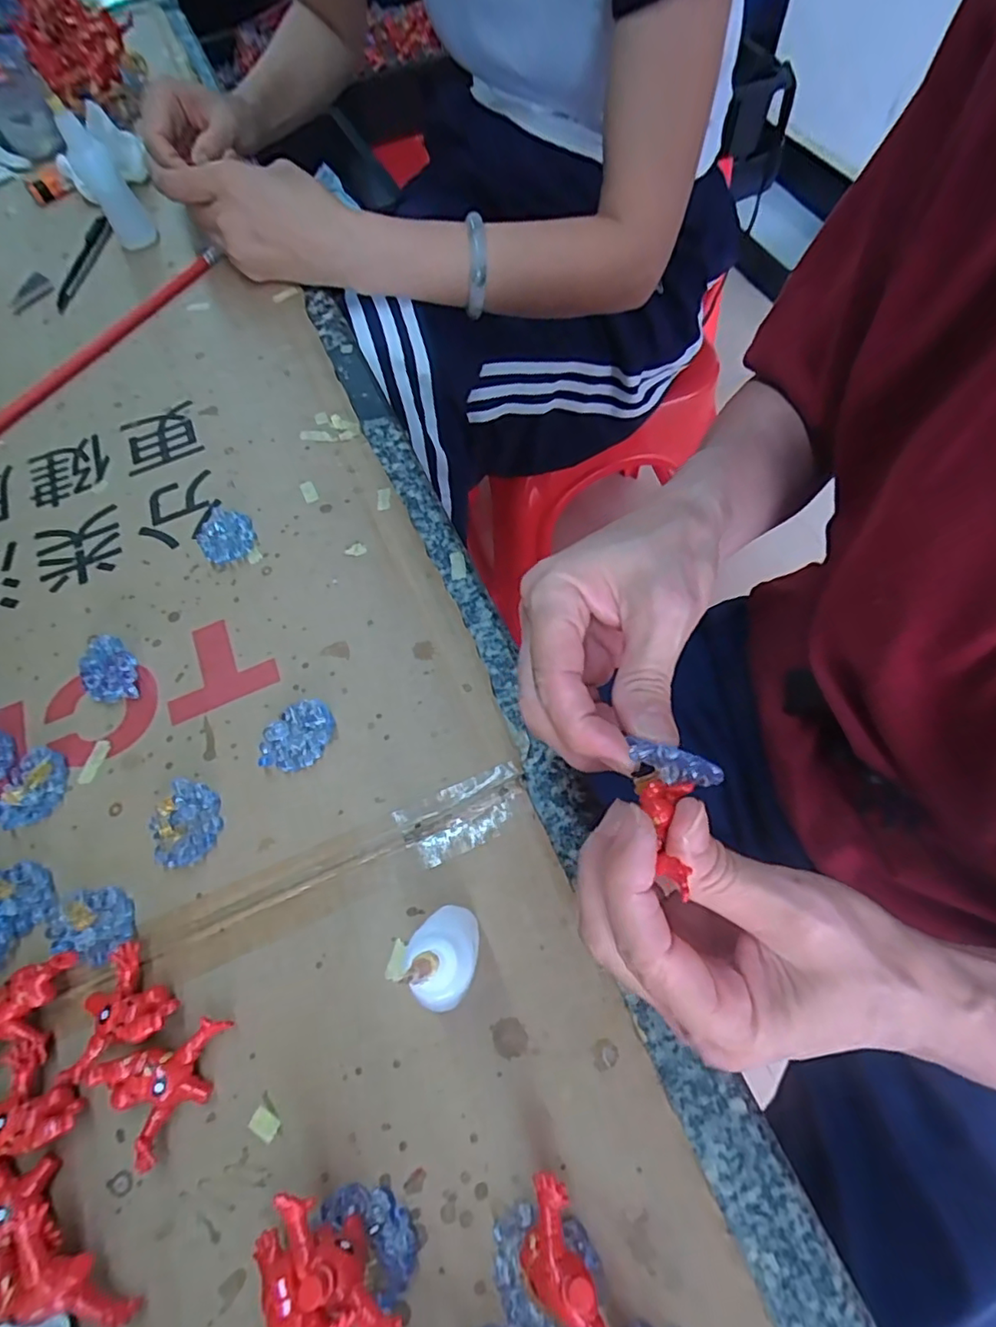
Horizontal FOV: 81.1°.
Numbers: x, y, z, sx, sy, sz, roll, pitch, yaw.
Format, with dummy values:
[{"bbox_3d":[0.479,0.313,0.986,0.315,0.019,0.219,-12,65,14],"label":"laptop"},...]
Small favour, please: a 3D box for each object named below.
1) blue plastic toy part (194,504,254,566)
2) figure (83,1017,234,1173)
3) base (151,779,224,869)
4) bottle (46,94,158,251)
[{"bbox_3d":[-0.158,-0.075,0.337,0.031,0.007,0.041,-35,68,-12],"label":"blue plastic toy part"},{"bbox_3d":[-0.125,0.155,0.223,0.038,0.017,0.044,41,73,19],"label":"figure"},{"bbox_3d":[-0.144,0.073,0.268,0.030,0.008,0.039,-26,66,-9],"label":"base"},{"bbox_3d":[-0.296,-0.366,0.436,0.028,0.089,0.026,-32,67,-11],"label":"bottle"}]

